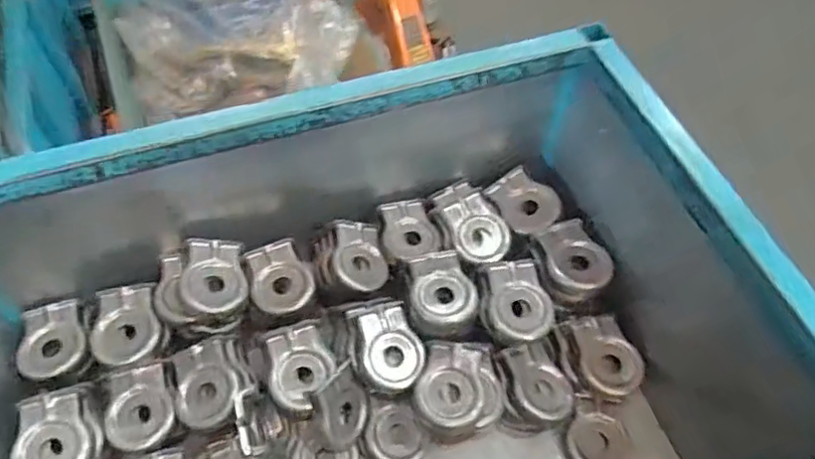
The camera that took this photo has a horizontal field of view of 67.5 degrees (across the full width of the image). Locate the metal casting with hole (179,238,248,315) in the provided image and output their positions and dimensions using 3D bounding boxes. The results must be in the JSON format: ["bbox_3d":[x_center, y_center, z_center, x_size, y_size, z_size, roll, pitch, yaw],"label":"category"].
[{"bbox_3d":[-0.298,0.077,0.934,0.093,0.035,0.120,5,61,-25],"label":"metal casting with hole"}]

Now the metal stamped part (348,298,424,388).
[{"bbox_3d":[-0.027,0.175,0.917,0.095,0.049,0.129,-8,73,-21],"label":"metal stamped part"}]

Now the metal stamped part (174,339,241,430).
[{"bbox_3d":[-0.298,0.234,0.912,0.095,0.048,0.128,-17,59,-10],"label":"metal stamped part"}]

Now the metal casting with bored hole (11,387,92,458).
[{"bbox_3d":[-0.495,0.291,0.852,0.094,0.047,0.123,-3,74,-27],"label":"metal casting with bored hole"}]

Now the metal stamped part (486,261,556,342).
[{"bbox_3d":[0.172,0.107,0.934,0.093,0.036,0.121,-10,76,-15],"label":"metal stamped part"}]

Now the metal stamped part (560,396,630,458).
[{"bbox_3d":[0.293,0.334,0.953,0.104,0.044,0.096,0,57,0],"label":"metal stamped part"}]

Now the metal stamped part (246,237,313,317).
[{"bbox_3d":[-0.204,0.077,0.976,0.093,0.028,0.119,-17,75,-8],"label":"metal stamped part"}]

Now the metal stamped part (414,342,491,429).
[{"bbox_3d":[0.065,0.224,0.889,0.096,0.023,0.126,9,58,6],"label":"metal stamped part"}]

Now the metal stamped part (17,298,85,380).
[{"bbox_3d":[-0.534,0.164,0.916,0.086,0.020,0.109,-10,74,-22],"label":"metal stamped part"}]

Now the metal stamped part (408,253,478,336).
[{"bbox_3d":[0.051,0.092,0.939,0.101,0.050,0.132,-4,57,-2],"label":"metal stamped part"}]

